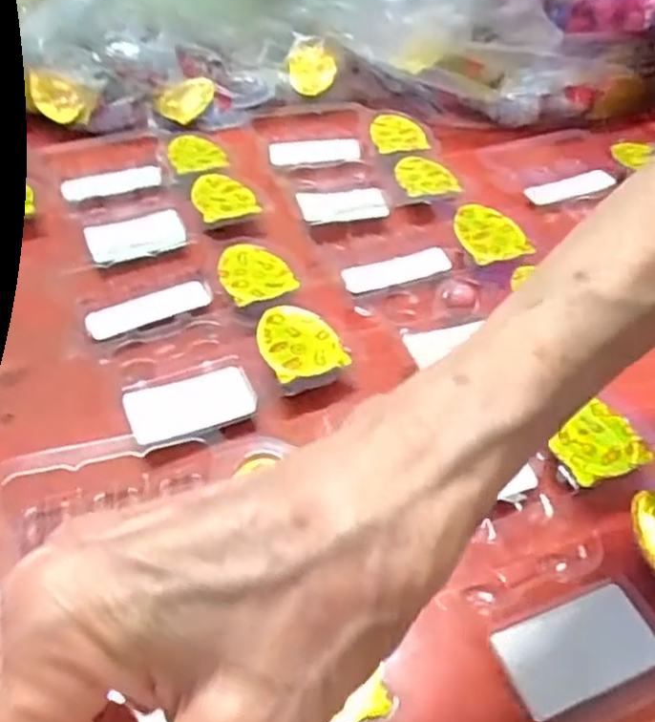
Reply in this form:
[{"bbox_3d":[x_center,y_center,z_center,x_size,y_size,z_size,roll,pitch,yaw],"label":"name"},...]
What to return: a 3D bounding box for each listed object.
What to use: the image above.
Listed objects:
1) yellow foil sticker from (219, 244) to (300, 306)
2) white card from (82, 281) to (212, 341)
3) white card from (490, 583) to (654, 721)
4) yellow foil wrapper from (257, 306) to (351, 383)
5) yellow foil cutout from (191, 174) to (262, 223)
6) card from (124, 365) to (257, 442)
[{"bbox_3d":[-0.042,-0.049,0.400,0.038,0.010,0.047,-22,49,-20],"label":"yellow foil sticker"},{"bbox_3d":[-0.098,-0.030,0.386,0.068,0.008,0.016,-25,50,-22],"label":"white card"},{"bbox_3d":[0.087,0.099,0.241,0.055,0.004,0.030,-15,50,-19],"label":"white card"},{"bbox_3d":[-0.016,-0.006,0.360,0.039,0.019,0.046,-19,48,-18],"label":"yellow foil wrapper"},{"bbox_3d":[-0.070,-0.107,0.457,0.038,0.005,0.051,-21,49,-20],"label":"yellow foil cutout"},{"bbox_3d":[-0.065,0.020,0.331,0.058,0.004,0.031,-12,53,-20],"label":"card"}]

